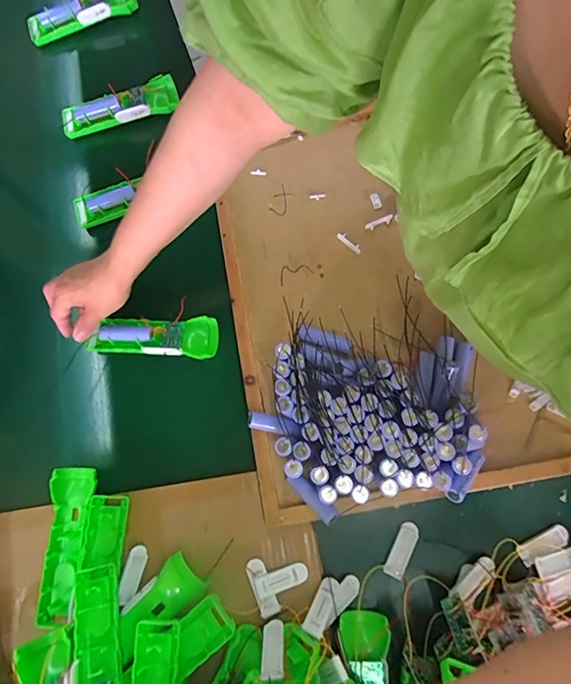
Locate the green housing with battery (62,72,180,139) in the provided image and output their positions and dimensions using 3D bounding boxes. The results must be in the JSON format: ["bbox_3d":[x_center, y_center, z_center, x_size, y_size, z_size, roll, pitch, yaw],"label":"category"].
[{"bbox_3d":[-0.225,-0.320,0.588,0.169,0.035,0.051,-15,78,-2],"label":"green housing with battery"}]

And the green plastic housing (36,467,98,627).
[{"bbox_3d":[-0.248,0.228,0.482,0.049,0.020,0.162,3,80,2],"label":"green plastic housing"}]

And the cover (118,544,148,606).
[{"bbox_3d":[-0.166,0.253,0.465,0.020,0.009,0.056,13,74,2],"label":"cover"}]

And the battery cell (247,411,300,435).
[{"bbox_3d":[-0.013,0.092,0.479,0.058,0.017,0.018,11,80,4],"label":"battery cell"}]

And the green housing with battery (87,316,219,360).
[{"bbox_3d":[-0.165,-0.006,0.528,0.159,0.022,0.050,0,74,2],"label":"green housing with battery"}]

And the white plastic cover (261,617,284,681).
[{"bbox_3d":[-0.012,0.294,0.411,0.021,0.058,0.010,3,110,-1],"label":"white plastic cover"}]

